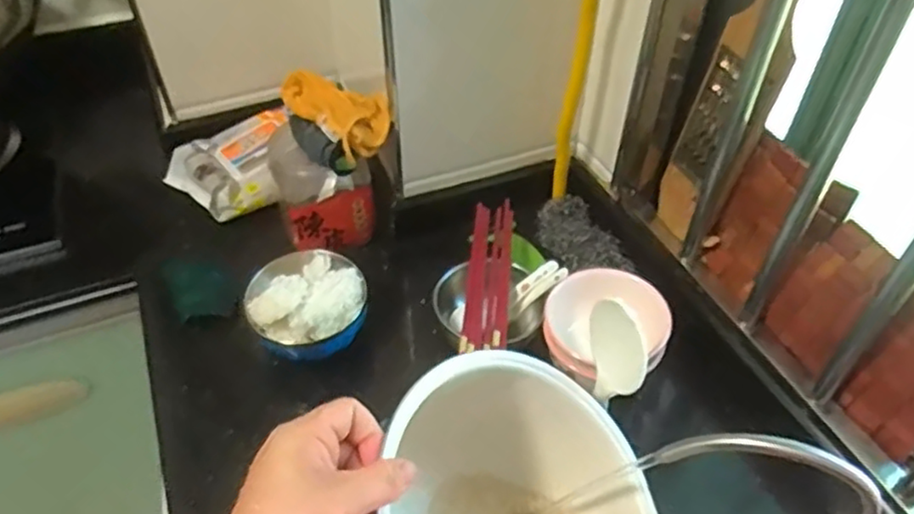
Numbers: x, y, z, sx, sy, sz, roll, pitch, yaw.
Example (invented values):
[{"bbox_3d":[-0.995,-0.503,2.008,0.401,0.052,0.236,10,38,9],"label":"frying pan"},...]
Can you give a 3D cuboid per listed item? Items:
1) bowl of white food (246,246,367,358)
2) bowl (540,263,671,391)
[{"bbox_3d":[-0.155,0.048,0.702,0.114,0.067,0.123,0,45,0],"label":"bowl of white food"},{"bbox_3d":[0.143,0.069,0.653,0.116,0.061,0.098,30,53,26],"label":"bowl"}]

